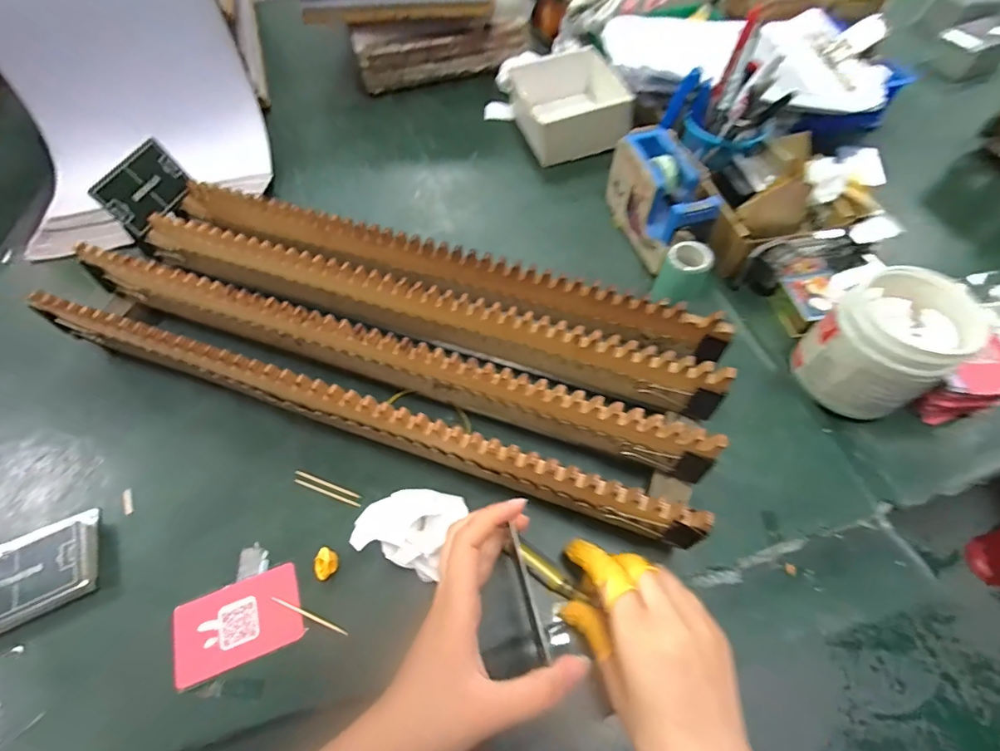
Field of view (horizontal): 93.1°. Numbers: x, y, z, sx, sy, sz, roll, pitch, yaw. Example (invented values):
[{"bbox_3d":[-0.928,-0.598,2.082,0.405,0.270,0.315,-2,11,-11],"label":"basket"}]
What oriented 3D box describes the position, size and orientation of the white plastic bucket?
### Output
[{"bbox_3d":[0.333,-0.027,0.410,0.096,0.094,0.092,-1,58,1],"label":"white plastic bucket"}]

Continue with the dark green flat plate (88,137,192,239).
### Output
[{"bbox_3d":[-0.340,-0.181,0.457,0.015,0.054,0.085,9,60,19],"label":"dark green flat plate"}]

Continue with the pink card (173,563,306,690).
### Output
[{"bbox_3d":[-0.185,0.175,0.337,0.085,0.004,0.053,-19,65,-10],"label":"pink card"}]

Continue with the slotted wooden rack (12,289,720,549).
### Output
[{"bbox_3d":[-0.126,0.033,0.372,0.545,0.082,0.024,15,60,11],"label":"slotted wooden rack"}]

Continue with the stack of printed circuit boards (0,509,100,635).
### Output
[{"bbox_3d":[-0.352,0.149,0.351,0.095,0.011,0.068,-24,61,-13],"label":"stack of printed circuit boards"}]

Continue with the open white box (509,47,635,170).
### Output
[{"bbox_3d":[0.084,-0.358,0.625,0.128,0.062,0.169,-15,59,-8],"label":"open white box"}]

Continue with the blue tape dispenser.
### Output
[{"bbox_3d":[0.167,-0.181,0.492,0.062,0.079,0.137,-13,59,-6],"label":"blue tape dispenser"}]

